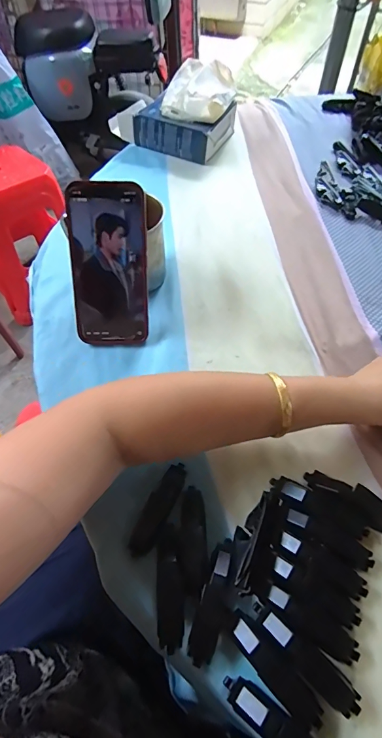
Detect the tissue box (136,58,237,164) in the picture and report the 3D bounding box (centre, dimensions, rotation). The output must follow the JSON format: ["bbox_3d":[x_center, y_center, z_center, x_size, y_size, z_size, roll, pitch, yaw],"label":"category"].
[{"bbox_3d":[0.001,-0.455,0.670,0.140,0.083,0.172,20,58,13],"label":"tissue box"}]

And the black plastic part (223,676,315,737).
[{"bbox_3d":[0.057,0.225,0.236,0.080,0.023,0.019,30,61,19],"label":"black plastic part"}]

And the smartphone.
[{"bbox_3d":[-0.084,-0.103,0.390,0.075,0.157,0.013,1,20,0],"label":"smartphone"}]

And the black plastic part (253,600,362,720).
[{"bbox_3d":[0.076,0.193,0.258,0.081,0.014,0.020,36,63,22],"label":"black plastic part"}]

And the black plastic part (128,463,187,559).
[{"bbox_3d":[-0.026,0.113,0.315,0.018,0.014,0.080,22,58,14],"label":"black plastic part"}]

